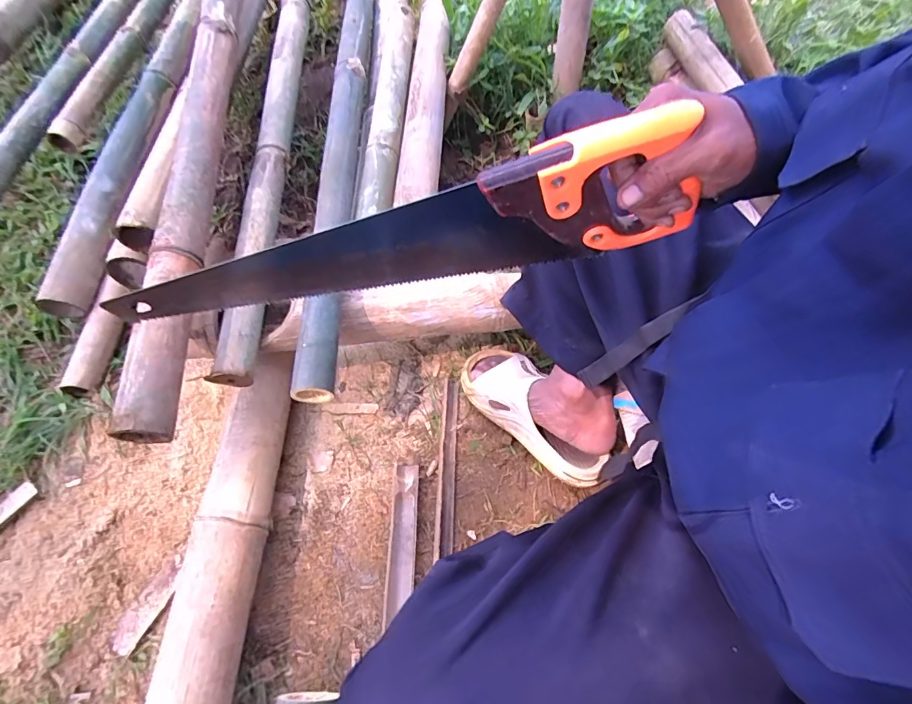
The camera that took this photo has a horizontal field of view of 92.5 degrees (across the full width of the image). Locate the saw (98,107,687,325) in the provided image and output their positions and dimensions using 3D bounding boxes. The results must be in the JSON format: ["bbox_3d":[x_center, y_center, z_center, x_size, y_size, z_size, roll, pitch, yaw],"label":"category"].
[{"bbox_3d":[-0.059,-0.080,0.368,0.472,0.113,0.024,-12,59,11],"label":"saw"}]

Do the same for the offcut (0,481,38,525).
[{"bbox_3d":[-0.658,0.231,0.632,0.029,0.004,0.091,37,61,3],"label":"offcut"}]

